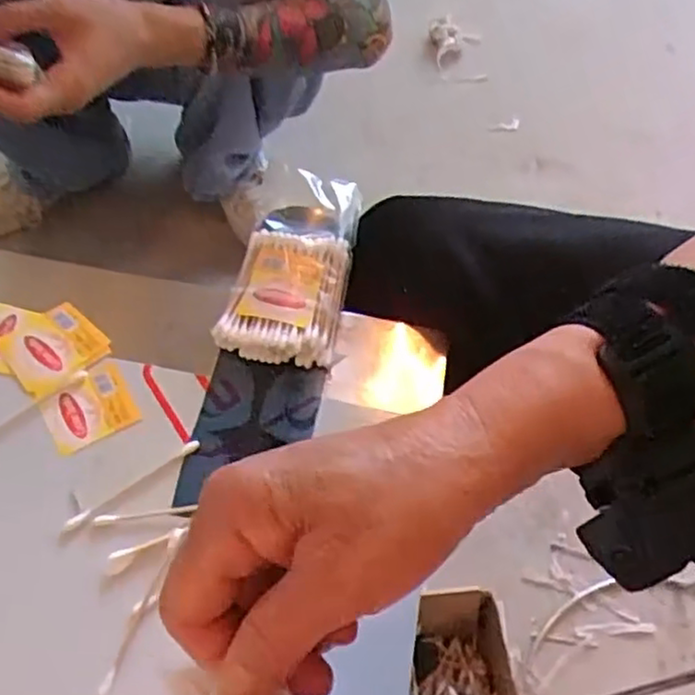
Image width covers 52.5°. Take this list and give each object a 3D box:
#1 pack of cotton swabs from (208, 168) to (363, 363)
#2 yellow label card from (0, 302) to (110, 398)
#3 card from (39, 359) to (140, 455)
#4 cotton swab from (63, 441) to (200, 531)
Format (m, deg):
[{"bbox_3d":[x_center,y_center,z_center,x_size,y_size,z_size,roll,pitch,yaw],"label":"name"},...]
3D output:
[{"bbox_3d":[-0.027,-0.047,0.409,0.060,0.028,0.121,15,58,6],"label":"pack of cotton swabs"},{"bbox_3d":[-0.161,-0.002,0.384,0.045,0.005,0.044,-39,67,-24],"label":"yellow label card"},{"bbox_3d":[-0.134,0.030,0.364,0.044,0.004,0.041,-26,62,-18],"label":"card"},{"bbox_3d":[-0.104,0.066,0.341,0.071,0.004,0.005,-32,64,-22],"label":"cotton swab"}]

